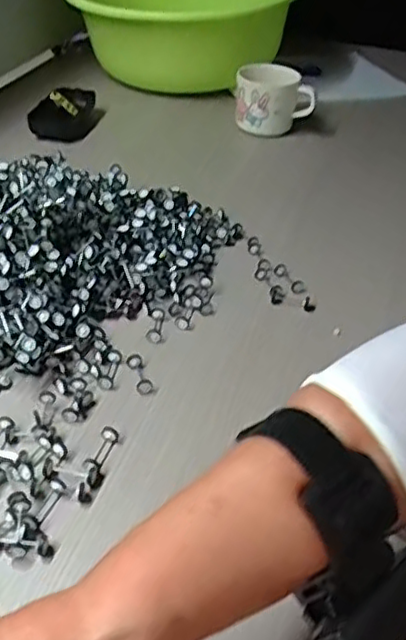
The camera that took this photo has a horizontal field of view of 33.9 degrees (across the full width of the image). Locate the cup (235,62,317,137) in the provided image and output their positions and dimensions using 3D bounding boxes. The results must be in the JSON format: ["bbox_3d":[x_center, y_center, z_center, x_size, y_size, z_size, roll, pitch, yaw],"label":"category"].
[{"bbox_3d":[0.077,-0.246,0.771,0.072,0.077,0.078,3,38,-3],"label":"cup"}]

